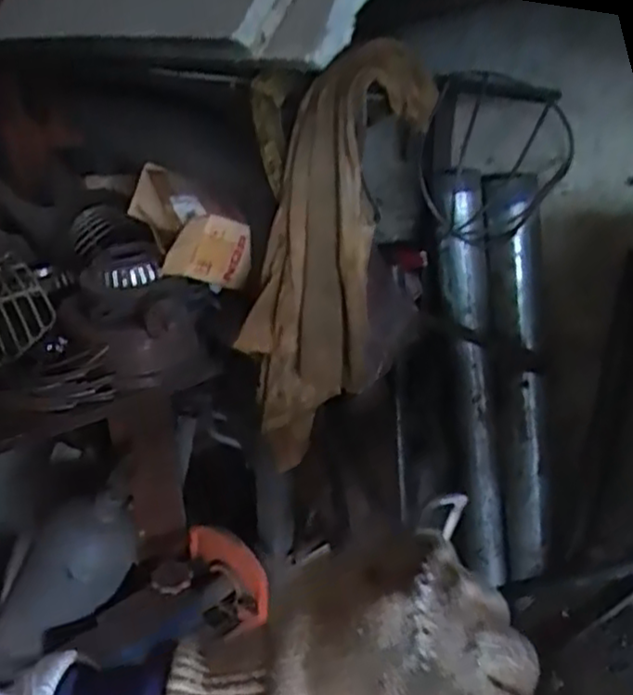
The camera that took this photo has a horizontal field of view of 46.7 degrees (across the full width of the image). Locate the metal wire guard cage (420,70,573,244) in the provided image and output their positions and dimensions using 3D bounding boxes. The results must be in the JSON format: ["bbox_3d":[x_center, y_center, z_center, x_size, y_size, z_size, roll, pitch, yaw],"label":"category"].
[{"bbox_3d":[0.272,-0.285,1.117,0.232,0.251,0.168,4,27,7],"label":"metal wire guard cage"}]

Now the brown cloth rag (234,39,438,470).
[{"bbox_3d":[0.016,-0.105,0.976,0.186,0.523,0.137,-20,33,-35],"label":"brown cloth rag"}]

